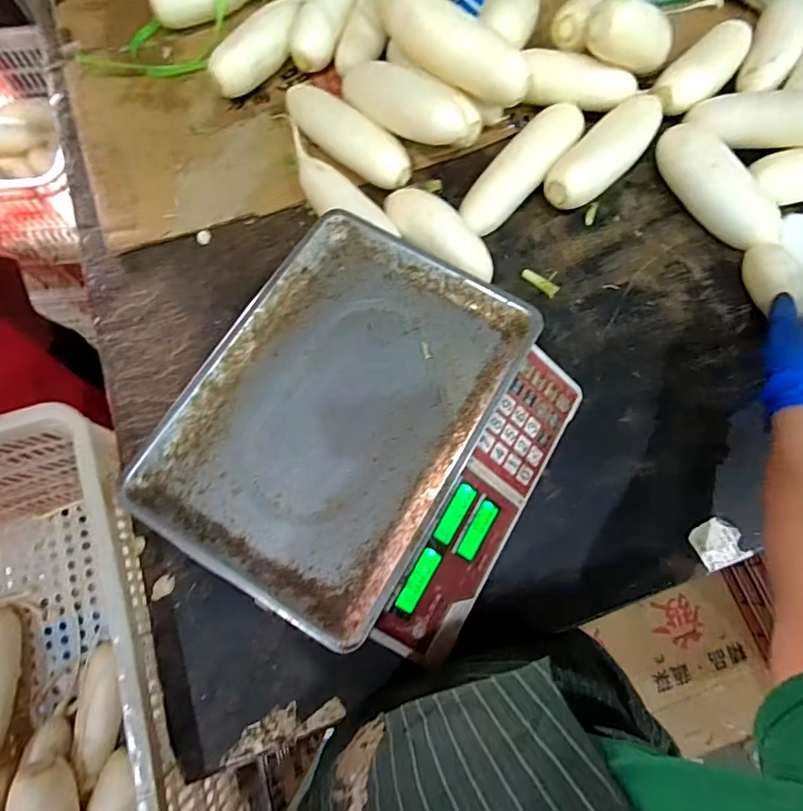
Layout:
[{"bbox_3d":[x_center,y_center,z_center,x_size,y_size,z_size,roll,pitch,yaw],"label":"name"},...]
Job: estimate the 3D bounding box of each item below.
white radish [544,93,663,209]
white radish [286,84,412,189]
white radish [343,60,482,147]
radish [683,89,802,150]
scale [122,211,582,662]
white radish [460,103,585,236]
[{"bbox_3d":[0.240,-0.301,0.594,0.065,0.063,0.172,43,79,10],"label":"white radish"},{"bbox_3d":[-0.064,-0.322,0.588,0.188,0.058,0.052,39,78,9],"label":"white radish"},{"bbox_3d":[0.004,-0.344,0.560,0.168,0.057,0.063,21,74,6],"label":"white radish"},{"bbox_3d":[0.442,-0.339,0.583,0.178,0.053,0.060,20,75,27],"label":"radish"},{"bbox_3d":[-0.022,0.027,0.477,0.315,0.108,0.334,30,77,7],"label":"scale"},{"bbox_3d":[0.149,-0.286,0.600,0.061,0.048,0.212,41,78,10],"label":"white radish"}]

